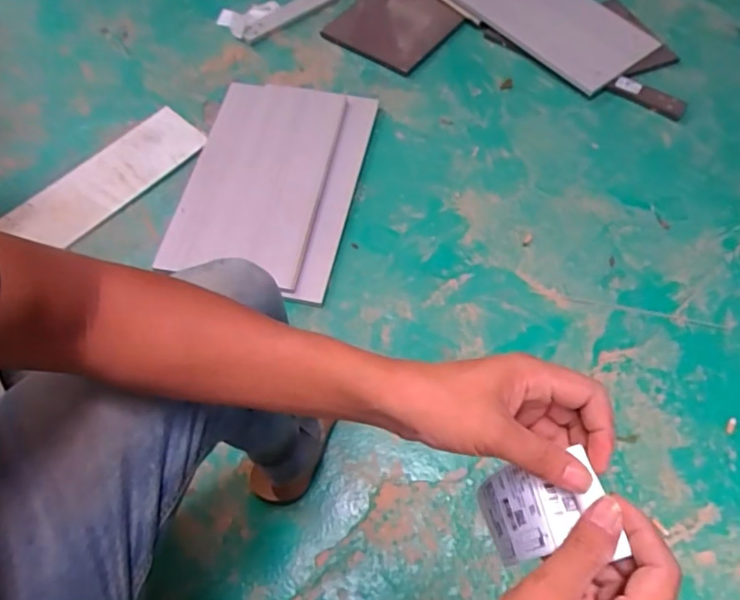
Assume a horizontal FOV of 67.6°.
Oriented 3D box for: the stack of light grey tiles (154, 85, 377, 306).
[{"bbox_3d":[-0.235,-0.291,1.316,0.396,0.030,0.620,9,60,5],"label":"stack of light grey tiles"}]

